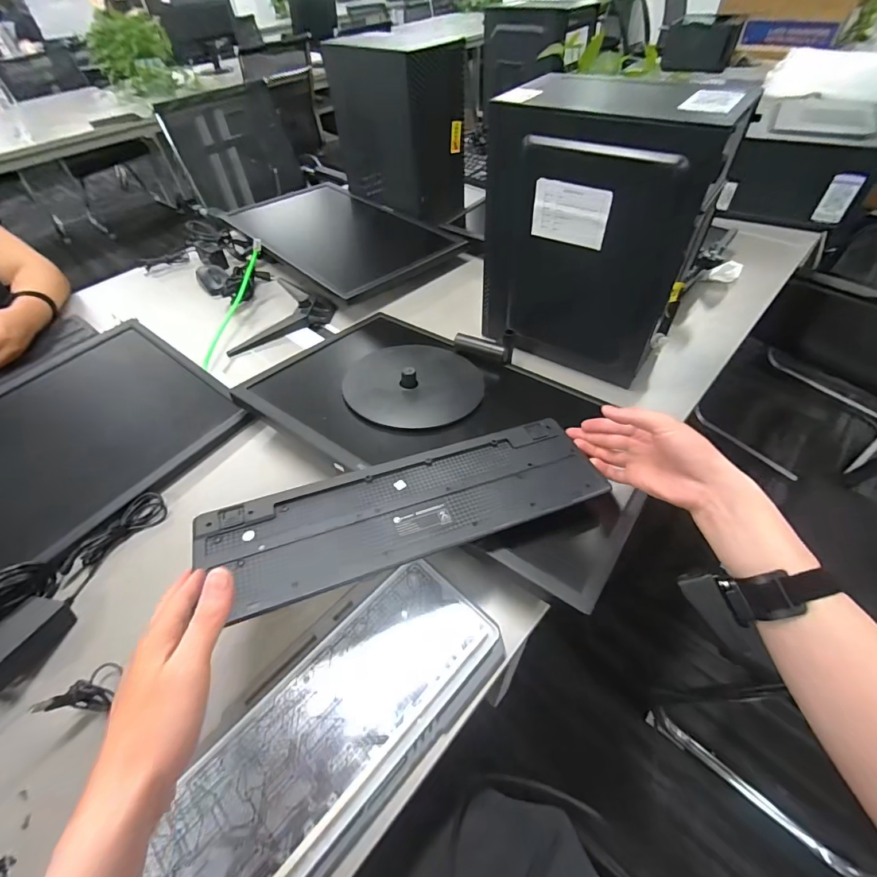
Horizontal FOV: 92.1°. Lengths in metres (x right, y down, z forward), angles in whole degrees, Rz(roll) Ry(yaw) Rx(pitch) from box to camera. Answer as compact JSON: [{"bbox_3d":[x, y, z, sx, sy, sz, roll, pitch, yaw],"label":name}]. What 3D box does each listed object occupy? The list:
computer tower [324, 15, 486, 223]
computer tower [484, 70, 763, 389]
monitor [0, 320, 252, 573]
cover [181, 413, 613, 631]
[{"bbox_3d":[-0.099,-0.744,1.016,0.175,0.330,0.312,-36,57,-24],"label":"computer tower"},{"bbox_3d":[0.211,-0.283,0.607,0.283,0.331,0.160,26,57,23],"label":"computer tower"},{"bbox_3d":[-0.572,0.050,0.570,0.323,0.066,0.543,28,57,24],"label":"monitor"},{"bbox_3d":[-0.025,0.067,0.445,0.410,0.011,0.124,-14,50,-17],"label":"cover"}]

